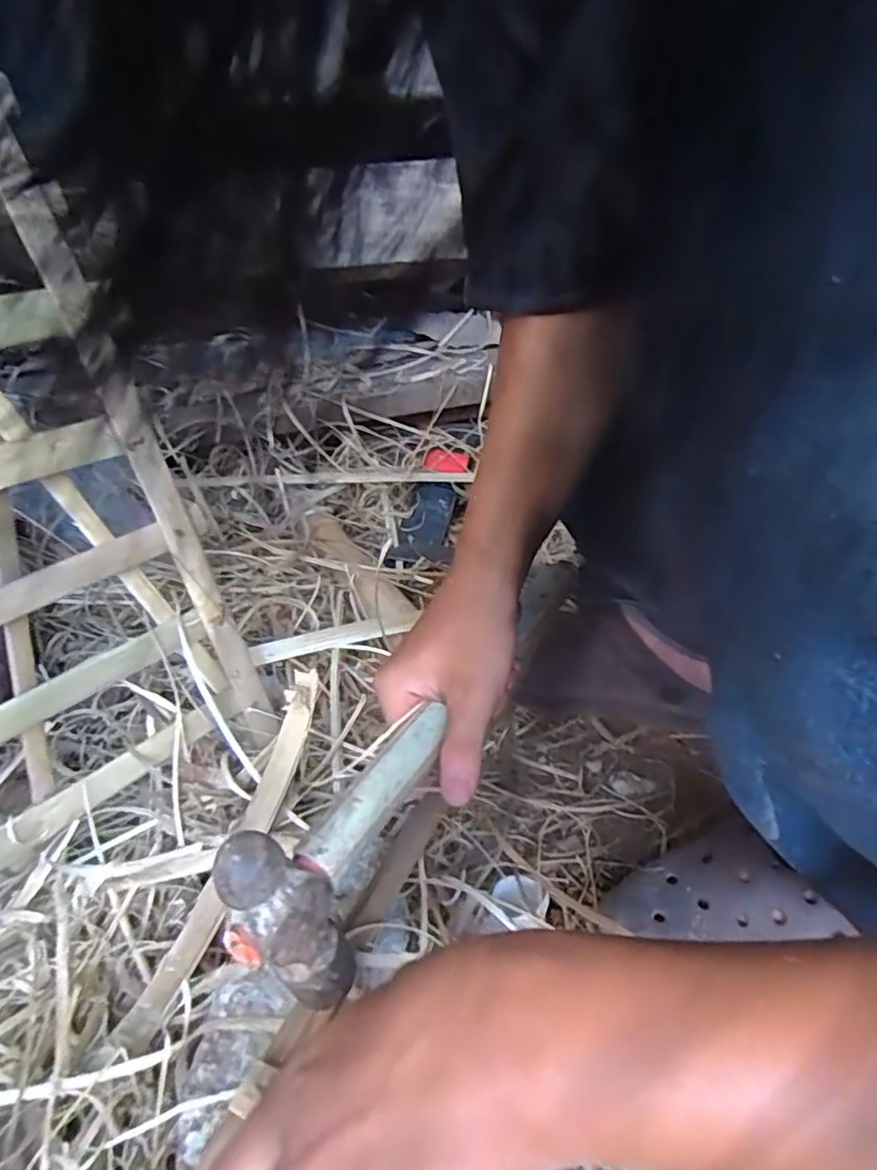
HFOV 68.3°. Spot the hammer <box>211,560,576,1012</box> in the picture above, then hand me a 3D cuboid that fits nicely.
[{"bbox_3d":[0.003,0.073,0.338,0.034,0.086,0.274,18,43,27],"label":"hammer"}]

